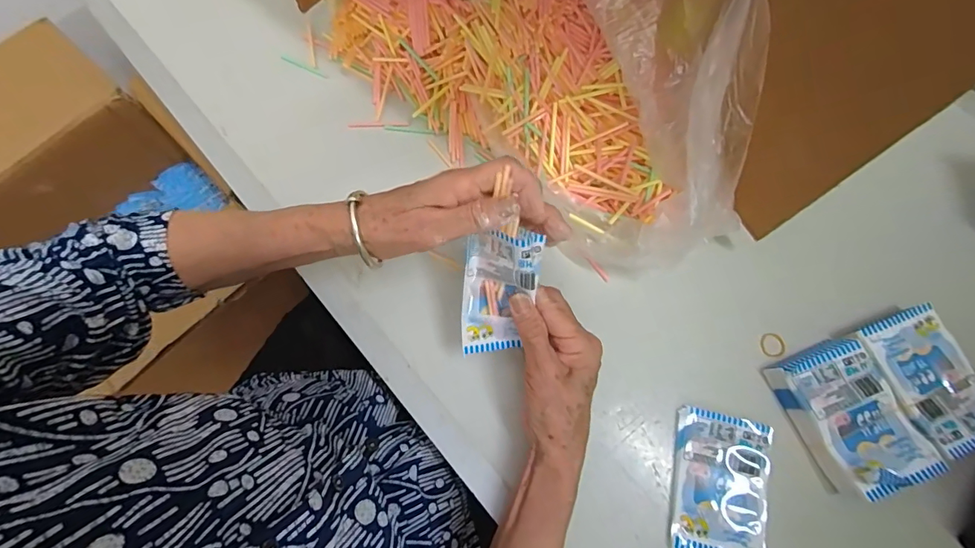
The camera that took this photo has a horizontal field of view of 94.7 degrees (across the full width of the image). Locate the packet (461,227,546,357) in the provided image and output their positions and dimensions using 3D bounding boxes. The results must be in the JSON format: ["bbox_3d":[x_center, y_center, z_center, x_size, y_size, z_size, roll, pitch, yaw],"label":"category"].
[{"bbox_3d":[0.006,0.013,0.331,0.053,0.104,0.025,20,31,8],"label":"packet"}]

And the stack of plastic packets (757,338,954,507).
[{"bbox_3d":[0.284,0.110,0.353,0.071,0.034,0.106,-22,74,-5],"label":"stack of plastic packets"}]

